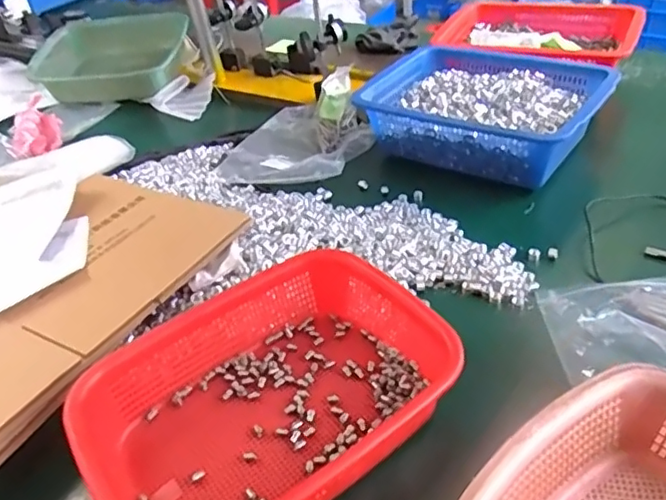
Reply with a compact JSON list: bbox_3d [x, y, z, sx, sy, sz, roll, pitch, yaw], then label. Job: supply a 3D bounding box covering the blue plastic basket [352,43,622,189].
[{"bbox_3d":[0.221,-0.205,0.852,0.309,0.088,0.247,17,44,29],"label":"blue plastic basket"}]

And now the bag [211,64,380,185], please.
[{"bbox_3d":[-0.049,-0.180,0.863,0.178,0.073,0.229,10,41,22],"label":"bag"}]

